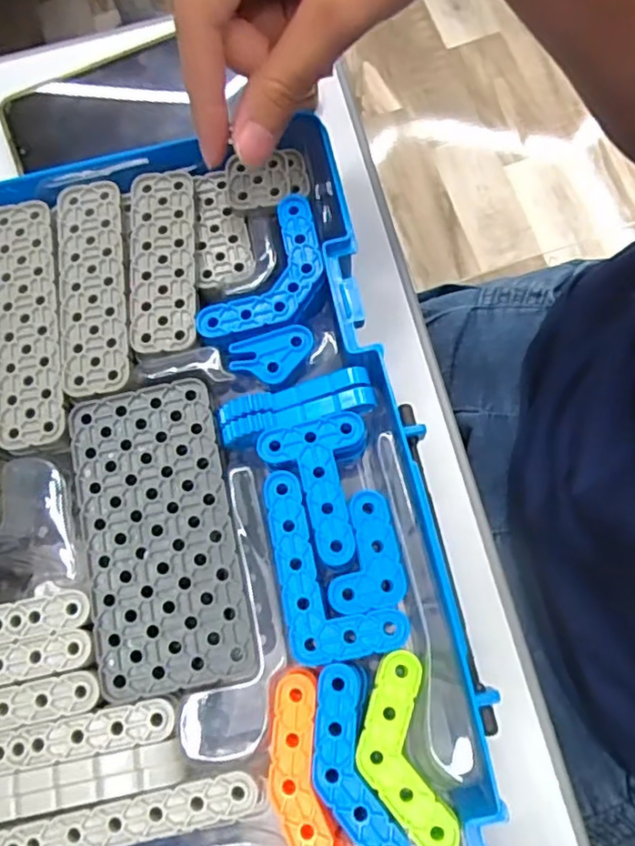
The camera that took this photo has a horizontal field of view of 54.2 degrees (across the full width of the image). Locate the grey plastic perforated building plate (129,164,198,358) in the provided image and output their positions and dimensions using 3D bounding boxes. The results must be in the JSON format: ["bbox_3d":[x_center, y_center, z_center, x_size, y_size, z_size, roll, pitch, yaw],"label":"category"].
[{"bbox_3d":[-0.059,-0.063,0.237,0.024,0.004,0.075,-4,75,1],"label":"grey plastic perforated building plate"}]

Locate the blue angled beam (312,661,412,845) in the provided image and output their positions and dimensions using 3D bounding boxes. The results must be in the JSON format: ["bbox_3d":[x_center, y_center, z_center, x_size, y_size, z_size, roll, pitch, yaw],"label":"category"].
[{"bbox_3d":[0.010,0.102,0.184,0.022,0.004,0.056,-14,75,-2],"label":"blue angled beam"}]

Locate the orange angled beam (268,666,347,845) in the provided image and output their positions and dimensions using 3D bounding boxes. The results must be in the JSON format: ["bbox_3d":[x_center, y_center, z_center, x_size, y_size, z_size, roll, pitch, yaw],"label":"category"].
[{"bbox_3d":[-0.005,0.107,0.185,0.019,0.004,0.061,-11,75,-1],"label":"orange angled beam"}]

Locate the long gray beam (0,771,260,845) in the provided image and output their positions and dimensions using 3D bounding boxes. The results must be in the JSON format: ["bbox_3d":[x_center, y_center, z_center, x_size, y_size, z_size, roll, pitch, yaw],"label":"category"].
[{"bbox_3d":[-0.089,0.126,0.182,0.141,0.004,0.014,-13,75,-1],"label":"long gray beam"}]

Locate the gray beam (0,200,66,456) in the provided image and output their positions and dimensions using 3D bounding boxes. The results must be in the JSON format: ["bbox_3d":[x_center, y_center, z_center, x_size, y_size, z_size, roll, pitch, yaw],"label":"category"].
[{"bbox_3d":[-0.109,-0.039,0.231,0.025,0.004,0.101,-10,75,-1],"label":"gray beam"}]

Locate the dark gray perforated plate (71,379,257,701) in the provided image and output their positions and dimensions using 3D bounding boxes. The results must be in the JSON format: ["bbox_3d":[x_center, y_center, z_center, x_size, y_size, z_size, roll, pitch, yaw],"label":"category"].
[{"bbox_3d":[-0.054,0.036,0.207,0.049,0.004,0.099,-13,75,-1],"label":"dark gray perforated plate"}]

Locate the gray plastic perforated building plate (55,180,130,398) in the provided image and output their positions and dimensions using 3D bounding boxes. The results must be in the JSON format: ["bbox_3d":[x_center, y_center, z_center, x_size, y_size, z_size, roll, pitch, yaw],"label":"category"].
[{"bbox_3d":[-0.086,-0.053,0.233,0.025,0.004,0.087,-8,75,0],"label":"gray plastic perforated building plate"}]

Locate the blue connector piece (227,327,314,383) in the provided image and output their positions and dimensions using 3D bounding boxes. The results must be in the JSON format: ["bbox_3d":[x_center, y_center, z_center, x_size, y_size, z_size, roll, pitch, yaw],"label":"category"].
[{"bbox_3d":[-0.016,-0.024,0.222,0.030,0.004,0.019,-18,75,-3],"label":"blue connector piece"}]

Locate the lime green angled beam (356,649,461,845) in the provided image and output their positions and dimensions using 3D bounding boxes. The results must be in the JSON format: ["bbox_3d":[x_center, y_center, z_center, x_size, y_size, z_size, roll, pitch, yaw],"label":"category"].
[{"bbox_3d":[0.024,0.098,0.184,0.024,0.004,0.054,-12,75,-1],"label":"lime green angled beam"}]

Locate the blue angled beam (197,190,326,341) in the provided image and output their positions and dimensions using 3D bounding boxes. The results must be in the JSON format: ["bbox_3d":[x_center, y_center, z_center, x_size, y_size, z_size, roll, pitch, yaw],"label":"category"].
[{"bbox_3d":[-0.015,-0.055,0.231,0.031,0.004,0.064,32,79,10],"label":"blue angled beam"}]

